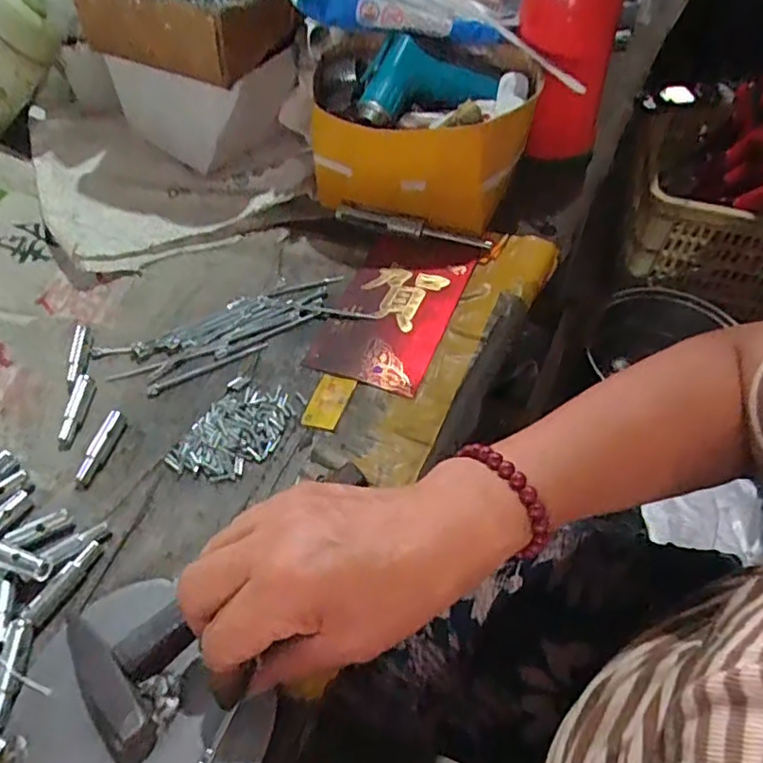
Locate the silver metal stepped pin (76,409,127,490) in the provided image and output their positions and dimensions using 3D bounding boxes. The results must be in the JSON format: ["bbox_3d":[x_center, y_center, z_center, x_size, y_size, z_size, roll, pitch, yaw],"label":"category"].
[{"bbox_3d":[-0.179,0.042,0.389,0.011,0.012,0.052,9,53,8],"label":"silver metal stepped pin"}]

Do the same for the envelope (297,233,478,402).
[{"bbox_3d":[0.011,-0.061,0.465,0.086,0.005,0.155,18,55,14],"label":"envelope"}]

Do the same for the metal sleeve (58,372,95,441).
[{"bbox_3d":[-0.205,0.017,0.411,0.013,0.009,0.050,0,53,1],"label":"metal sleeve"}]

